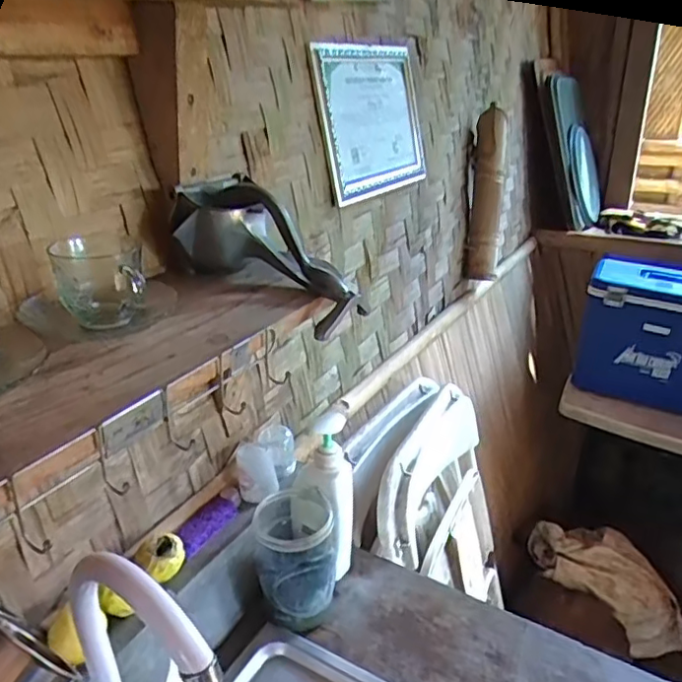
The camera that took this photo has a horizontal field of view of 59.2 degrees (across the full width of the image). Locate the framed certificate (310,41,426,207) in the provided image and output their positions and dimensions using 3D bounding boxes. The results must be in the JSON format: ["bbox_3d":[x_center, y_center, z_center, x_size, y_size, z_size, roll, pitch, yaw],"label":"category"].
[{"bbox_3d":[0.069,-0.423,1.141,0.025,0.261,0.386,-1,21,32],"label":"framed certificate"}]

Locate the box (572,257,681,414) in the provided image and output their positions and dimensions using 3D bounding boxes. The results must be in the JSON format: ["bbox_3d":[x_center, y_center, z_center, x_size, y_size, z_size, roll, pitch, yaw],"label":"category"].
[{"bbox_3d":[0.874,-0.019,1.674,0.360,0.334,0.259,12,29,25],"label":"box"}]

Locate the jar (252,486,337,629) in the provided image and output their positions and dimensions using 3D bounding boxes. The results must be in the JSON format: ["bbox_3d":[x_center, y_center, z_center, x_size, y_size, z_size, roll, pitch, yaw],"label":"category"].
[{"bbox_3d":[-0.058,0.271,0.770,0.096,0.135,0.111,-5,26,-7],"label":"jar"}]

